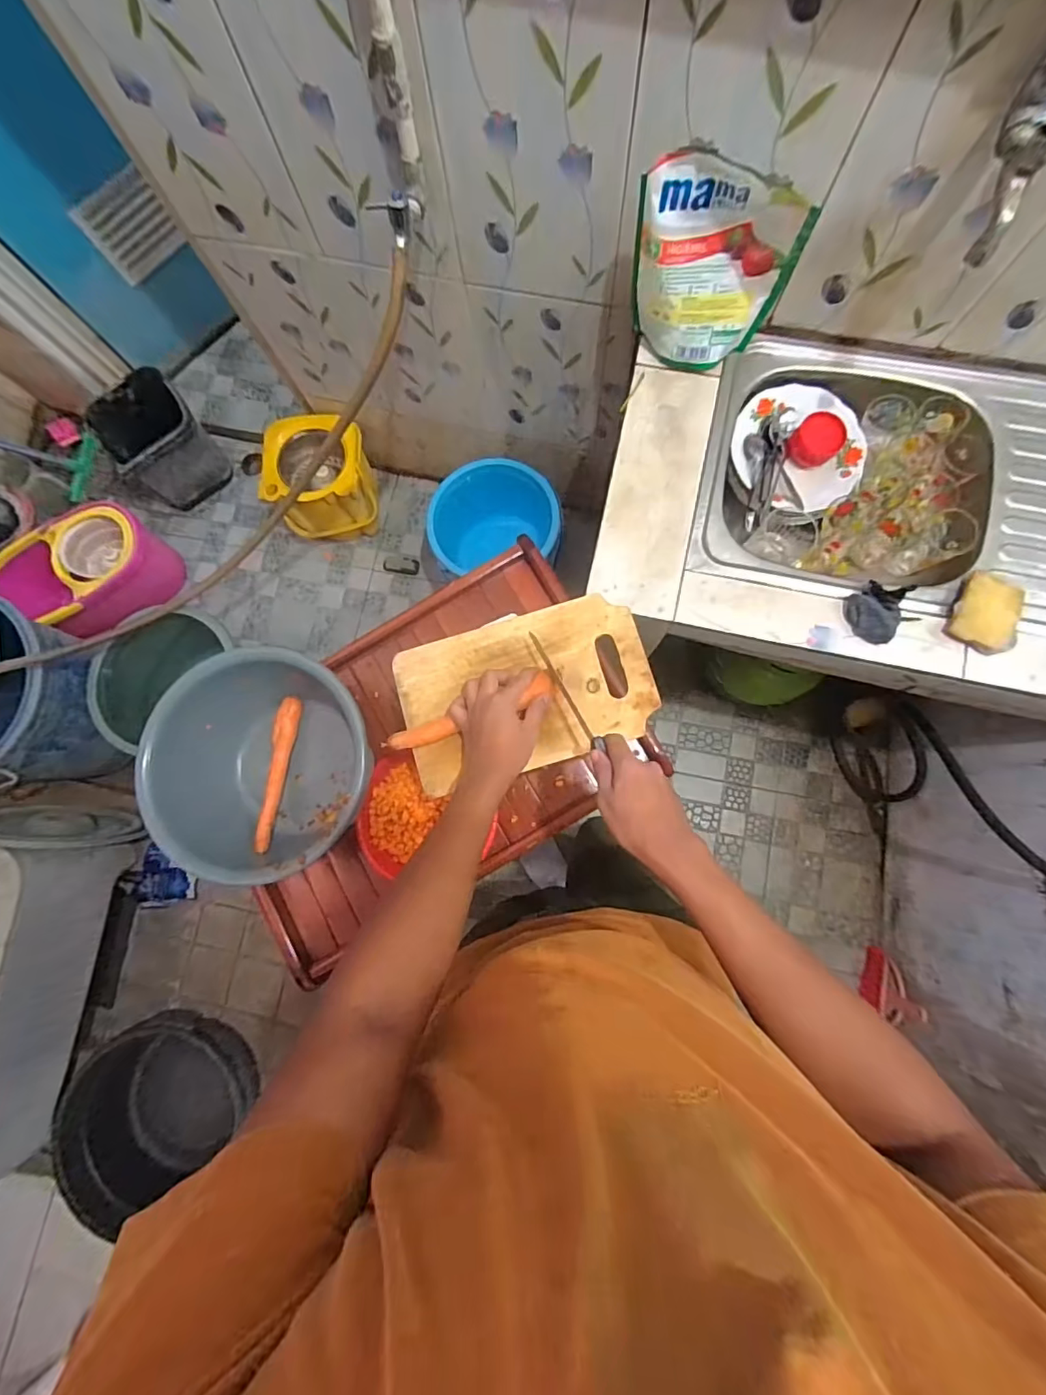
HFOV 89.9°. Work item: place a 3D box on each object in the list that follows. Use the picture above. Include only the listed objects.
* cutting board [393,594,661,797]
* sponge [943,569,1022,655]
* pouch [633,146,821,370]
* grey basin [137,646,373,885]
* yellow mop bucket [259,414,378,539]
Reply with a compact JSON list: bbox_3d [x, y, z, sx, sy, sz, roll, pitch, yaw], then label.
[{"bbox_3d":[0.003,-0.008,0.621,0.291,0.018,0.177,-17,81,0],"label":"cutting board"},{"bbox_3d":[0.635,-0.118,0.711,0.080,0.026,0.113,27,84,6],"label":"sponge"},{"bbox_3d":[0.238,-0.546,0.684,0.194,0.225,0.052,20,83,6],"label":"pouch"},{"bbox_3d":[-0.360,0.099,0.765,0.307,0.160,0.274,38,85,8],"label":"grey basin"},{"bbox_3d":[-0.519,-0.582,1.406,0.240,0.252,0.239,0,82,3],"label":"yellow mop bucket"}]

